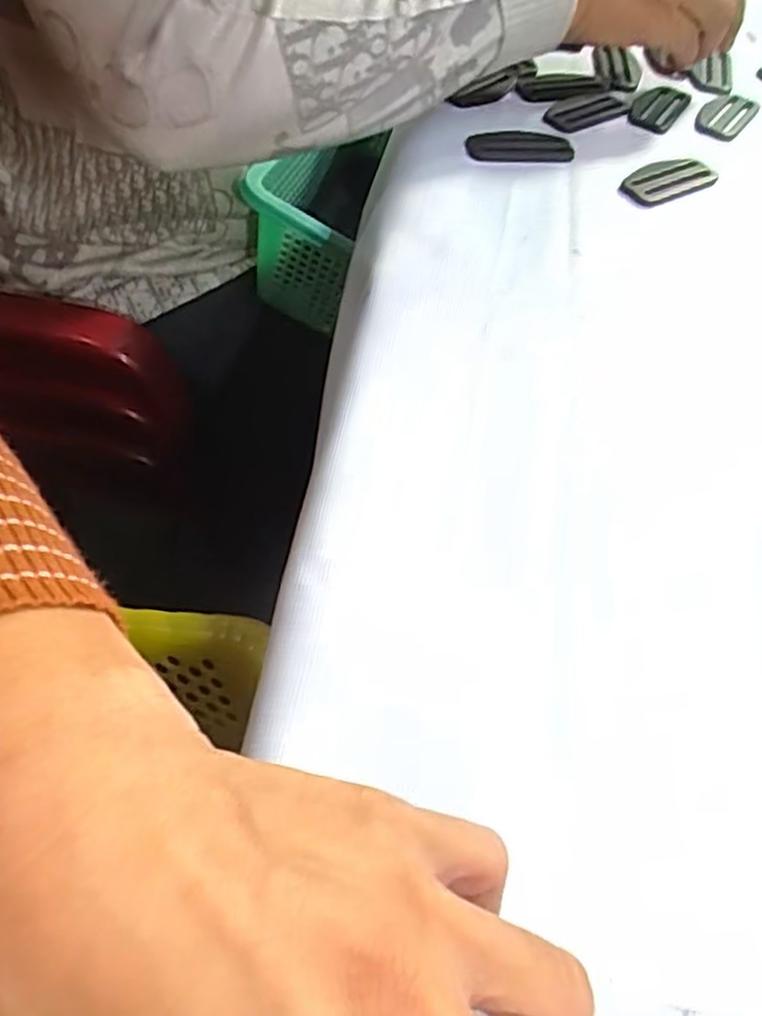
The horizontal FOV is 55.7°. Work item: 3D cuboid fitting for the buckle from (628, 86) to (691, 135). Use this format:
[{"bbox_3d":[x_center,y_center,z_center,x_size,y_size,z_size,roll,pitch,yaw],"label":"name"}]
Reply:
[{"bbox_3d":[0.178,-0.257,0.464,0.031,0.004,0.062,27,59,19],"label":"buckle"}]

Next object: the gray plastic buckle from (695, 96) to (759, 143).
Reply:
[{"bbox_3d":[0.222,-0.251,0.464,0.028,0.007,0.056,32,61,22],"label":"gray plastic buckle"}]

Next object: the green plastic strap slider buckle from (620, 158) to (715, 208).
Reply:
[{"bbox_3d":[0.161,-0.186,0.408,0.061,0.004,0.029,-27,58,-18],"label":"green plastic strap slider buckle"}]

